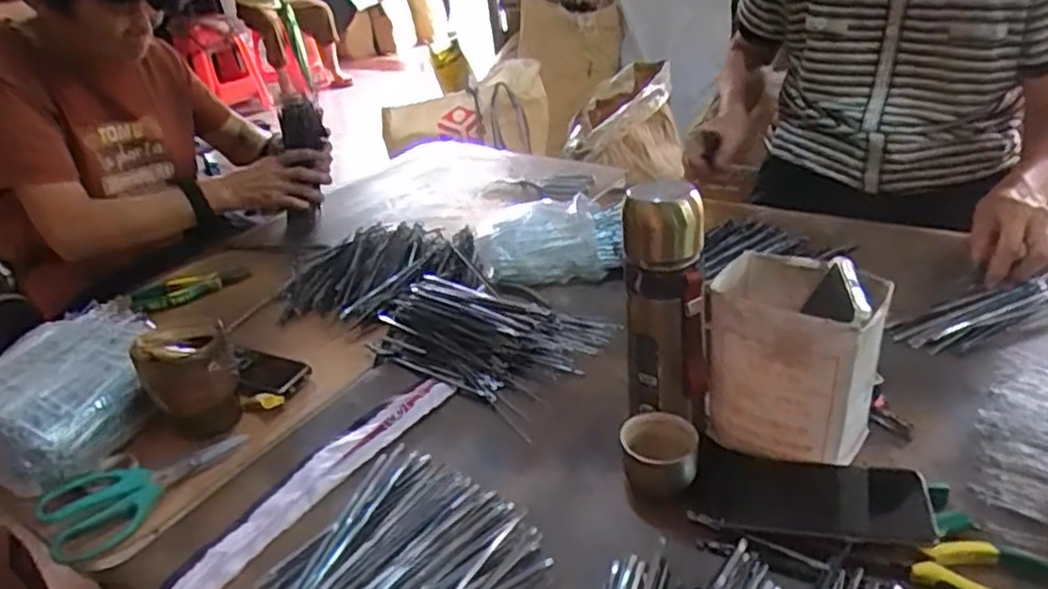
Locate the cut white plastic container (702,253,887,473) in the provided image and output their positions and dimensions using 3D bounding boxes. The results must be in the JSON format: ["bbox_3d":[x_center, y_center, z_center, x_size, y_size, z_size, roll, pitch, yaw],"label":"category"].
[{"bbox_3d":[0.223,0.060,0.603,0.124,0.158,0.098,13,36,30],"label":"cut white plastic container"}]

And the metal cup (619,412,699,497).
[{"bbox_3d":[0.116,0.138,0.612,0.061,0.044,0.064,-5,31,3],"label":"metal cup"}]

